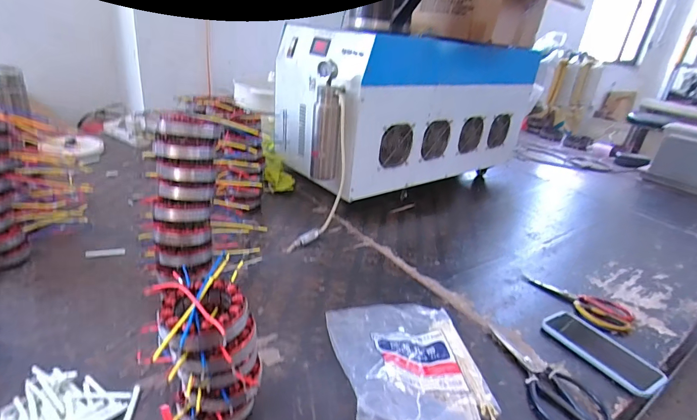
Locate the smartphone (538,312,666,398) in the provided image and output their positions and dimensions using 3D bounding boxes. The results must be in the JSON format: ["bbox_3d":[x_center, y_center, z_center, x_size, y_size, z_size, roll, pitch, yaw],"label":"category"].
[{"bbox_3d":[0.409,0.225,0.641,0.087,0.014,0.172,-8,29,-30],"label":"smartphone"}]

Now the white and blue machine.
[{"bbox_3d":[0.196,-0.291,1.205,0.805,0.381,0.377,-11,30,-34],"label":"white and blue machine"}]

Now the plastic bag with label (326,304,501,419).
[{"bbox_3d":[0.086,0.201,0.558,0.198,0.060,0.254,2,25,-13],"label":"plastic bag with label"}]

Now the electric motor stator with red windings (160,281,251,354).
[{"bbox_3d":[-0.149,0.109,0.409,0.085,0.032,0.091,-8,29,-30],"label":"electric motor stator with red windings"}]

